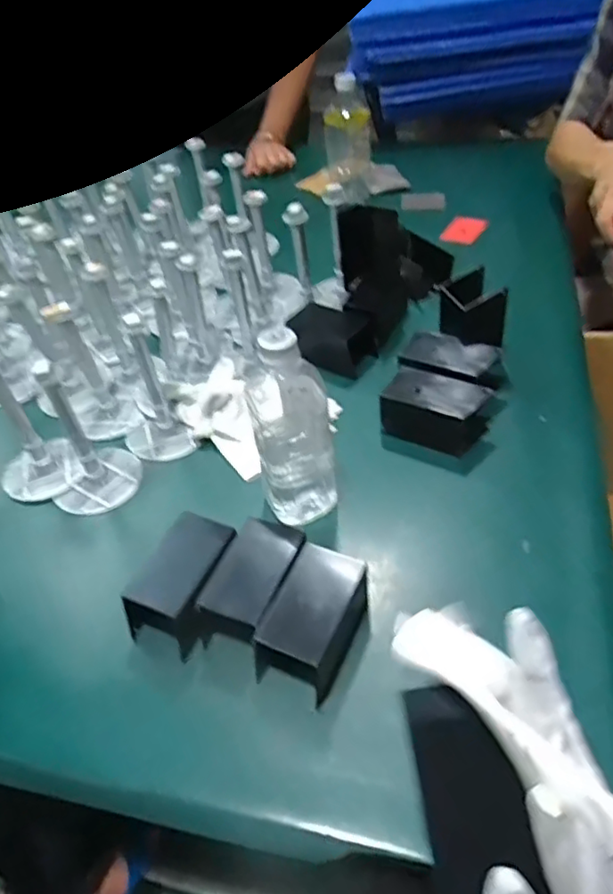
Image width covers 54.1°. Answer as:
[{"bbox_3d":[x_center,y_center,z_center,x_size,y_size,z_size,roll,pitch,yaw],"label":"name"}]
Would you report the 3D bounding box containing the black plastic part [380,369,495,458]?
[{"bbox_3d":[0.137,-0.041,0.637,0.100,0.066,0.062,21,52,26],"label":"black plastic part"}]

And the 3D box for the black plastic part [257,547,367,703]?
[{"bbox_3d":[0.008,0.143,0.473,0.063,0.063,0.089,19,51,23],"label":"black plastic part"}]

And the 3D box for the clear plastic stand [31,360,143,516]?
[{"bbox_3d":[-0.238,-0.021,0.602,0.096,0.151,0.111,-25,48,-17],"label":"clear plastic stand"}]

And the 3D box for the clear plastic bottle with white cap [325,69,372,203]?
[{"bbox_3d":[0.071,-0.535,1.039,0.080,0.171,0.069,0,46,8],"label":"clear plastic bottle with white cap"}]

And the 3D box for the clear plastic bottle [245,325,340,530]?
[{"bbox_3d":[-0.010,-0.013,0.535,0.067,0.196,0.061,-14,46,-6],"label":"clear plastic bottle"}]

